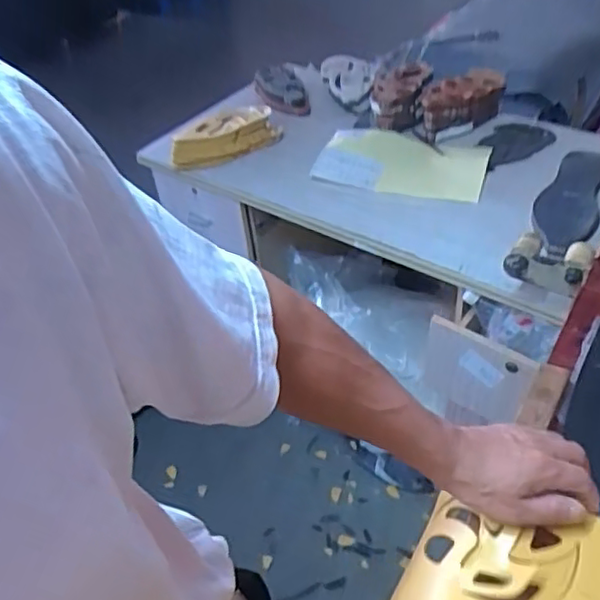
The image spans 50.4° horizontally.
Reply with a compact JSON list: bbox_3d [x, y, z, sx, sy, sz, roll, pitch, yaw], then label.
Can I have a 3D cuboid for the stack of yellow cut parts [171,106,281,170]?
[{"bbox_3d":[-0.166,-0.373,1.471,0.270,0.076,0.100,-29,46,-22],"label":"stack of yellow cut parts"}]

